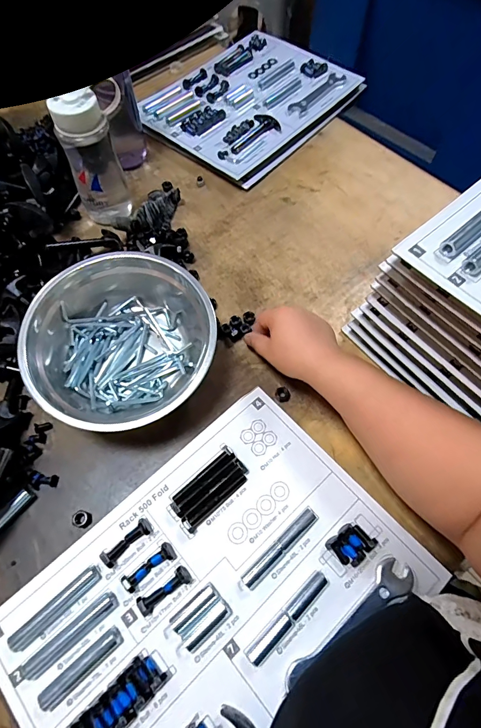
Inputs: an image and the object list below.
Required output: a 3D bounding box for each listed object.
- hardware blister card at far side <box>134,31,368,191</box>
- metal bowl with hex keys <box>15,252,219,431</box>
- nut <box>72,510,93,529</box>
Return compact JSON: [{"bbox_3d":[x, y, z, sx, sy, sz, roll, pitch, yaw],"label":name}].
[{"bbox_3d":[0.024,-0.494,0.712,0.265,0.034,0.372,38,69,18],"label":"hardware blister card at far side"},{"bbox_3d":[-0.145,-0.024,0.451,0.196,0.091,0.198,0,63,1],"label":"metal bowl with hex keys"},{"bbox_3d":[-0.169,0.165,0.403,0.021,0.009,0.017,13,64,7],"label":"nut"}]

